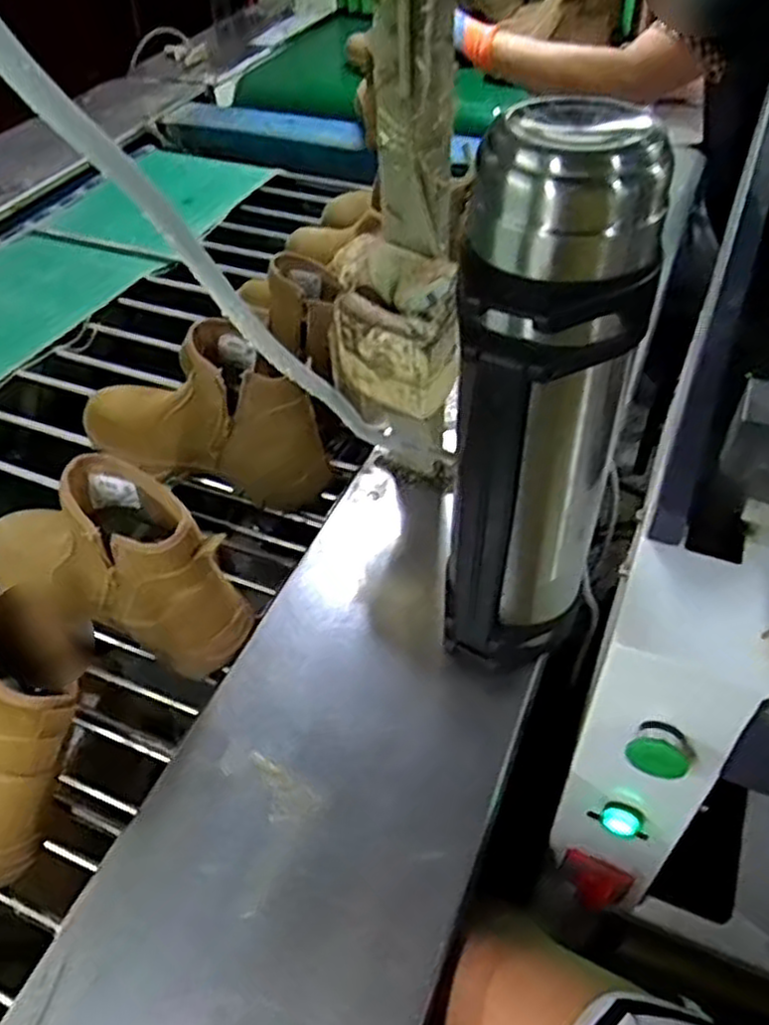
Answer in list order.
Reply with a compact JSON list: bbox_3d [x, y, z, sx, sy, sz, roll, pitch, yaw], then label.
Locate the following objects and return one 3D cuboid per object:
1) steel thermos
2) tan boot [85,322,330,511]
[{"bbox_3d":[0.102,-0.050,0.507,0.115,0.378,0.106,4,48,4],"label":"steel thermos"},{"bbox_3d":[-0.193,-0.102,0.792,0.280,0.174,0.095,13,49,12],"label":"tan boot"}]

